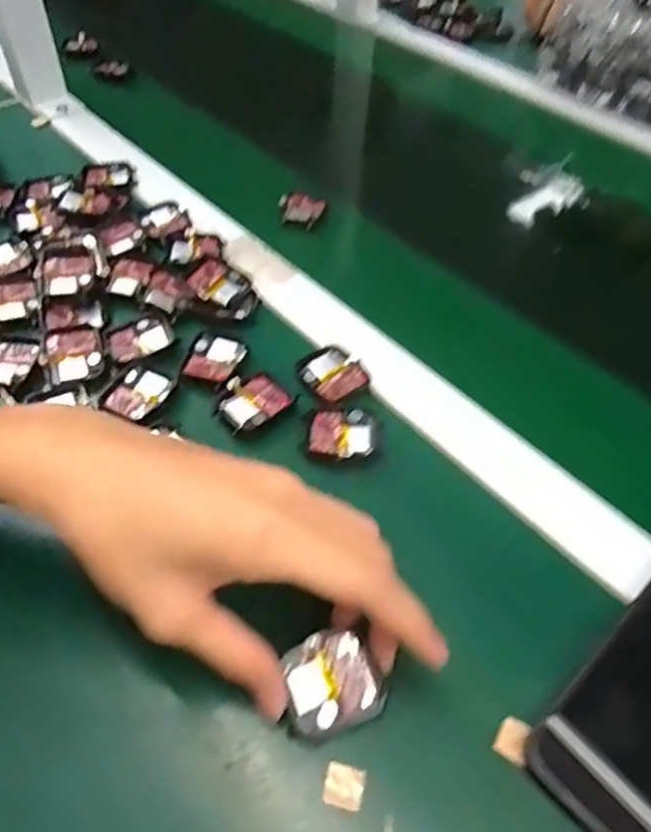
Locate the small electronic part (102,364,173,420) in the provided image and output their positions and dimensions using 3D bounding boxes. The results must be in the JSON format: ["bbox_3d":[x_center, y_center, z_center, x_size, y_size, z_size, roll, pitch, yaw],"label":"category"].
[{"bbox_3d":[-0.116,-0.015,0.387,0.030,0.005,0.039,23,53,16],"label":"small electronic part"}]

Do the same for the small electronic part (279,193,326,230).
[{"bbox_3d":[-0.020,-0.174,0.527,0.037,0.015,0.033,2,50,-1],"label":"small electronic part"}]

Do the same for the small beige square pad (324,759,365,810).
[{"bbox_3d":[0.008,0.152,0.257,0.016,0.004,0.015,10,50,6],"label":"small beige square pad"}]

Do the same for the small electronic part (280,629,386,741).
[{"bbox_3d":[0.002,0.116,0.272,0.041,0.015,0.037,-18,53,-17],"label":"small electronic part"}]

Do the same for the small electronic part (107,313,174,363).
[{"bbox_3d":[-0.123,-0.052,0.416,0.042,0.006,0.032,-22,54,-20],"label":"small electronic part"}]

